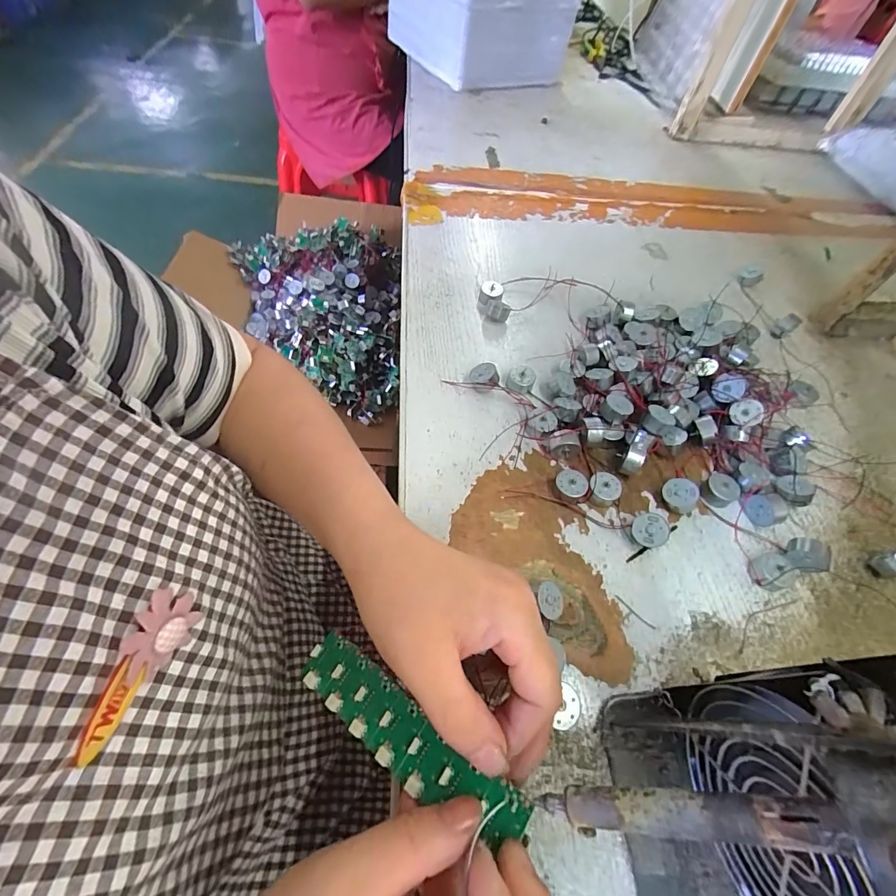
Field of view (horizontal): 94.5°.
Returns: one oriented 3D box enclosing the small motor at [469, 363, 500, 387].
[{"bbox_3d":[0.031,-0.059,0.360,0.025,0.019,0.022,12,57,3],"label":"small motor"}]

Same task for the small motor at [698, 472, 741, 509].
[{"bbox_3d":[0.210,0.033,0.320,0.024,0.014,0.023,2,57,-4],"label":"small motor"}]

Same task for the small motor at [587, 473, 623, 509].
[{"bbox_3d":[0.117,0.032,0.312,0.022,0.014,0.024,2,57,-4],"label":"small motor"}]

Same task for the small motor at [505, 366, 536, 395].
[{"bbox_3d":[0.063,-0.058,0.362,0.023,0.014,0.023,15,57,5],"label":"small motor"}]

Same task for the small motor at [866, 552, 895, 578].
[{"bbox_3d":[0.309,0.081,0.288,0.014,0.032,0.015,-11,59,-12],"label":"small motor"}]

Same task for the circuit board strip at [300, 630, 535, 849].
[{"bbox_3d":[-0.025,0.140,0.207,0.134,0.007,0.030,20,55,32],"label":"circuit board strip"}]

